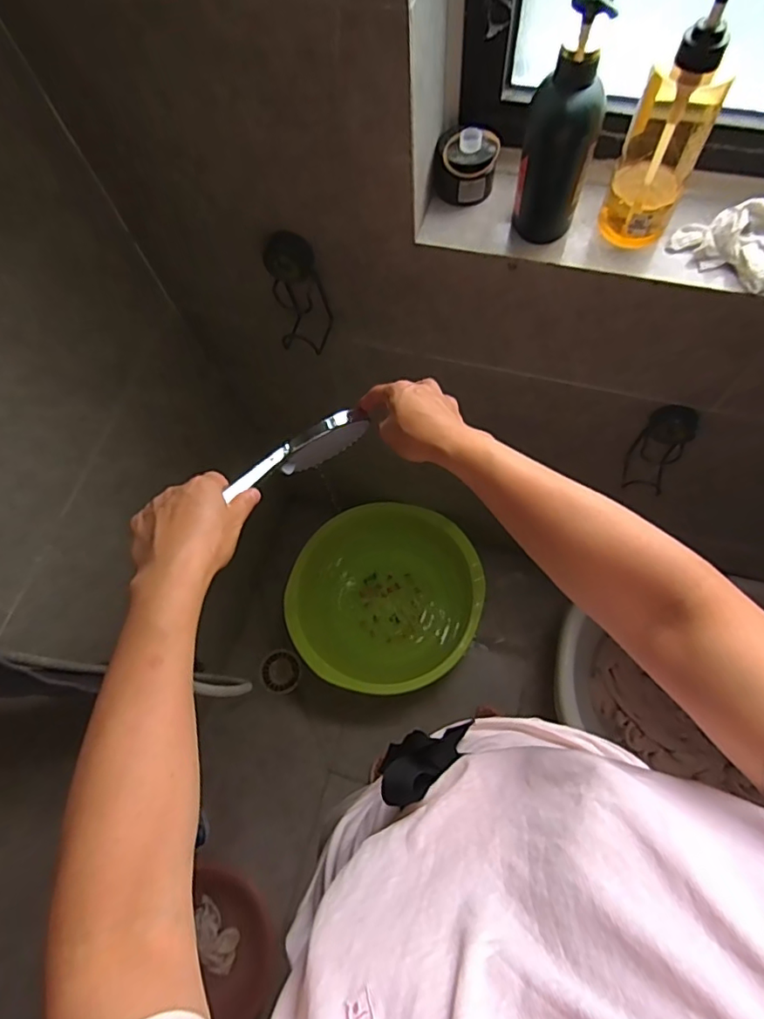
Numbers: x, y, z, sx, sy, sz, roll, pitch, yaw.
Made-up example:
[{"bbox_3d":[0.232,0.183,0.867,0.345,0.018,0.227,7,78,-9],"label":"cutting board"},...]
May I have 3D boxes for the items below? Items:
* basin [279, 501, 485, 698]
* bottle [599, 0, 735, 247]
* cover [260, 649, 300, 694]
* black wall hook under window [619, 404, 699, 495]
[{"bbox_3d":[0.010,0.226,1.323,0.428,0.173,0.435,-1,68,4],"label":"basin"},{"bbox_3d":[0.265,-0.355,0.479,0.068,0.224,0.068,22,71,12],"label":"bottle"},{"bbox_3d":[-0.260,0.417,1.374,0.098,0.010,0.109,-19,68,-4],"label":"cover"},{"bbox_3d":[0.403,-0.082,0.781,0.068,0.163,0.060,15,70,10],"label":"black wall hook under window"}]

